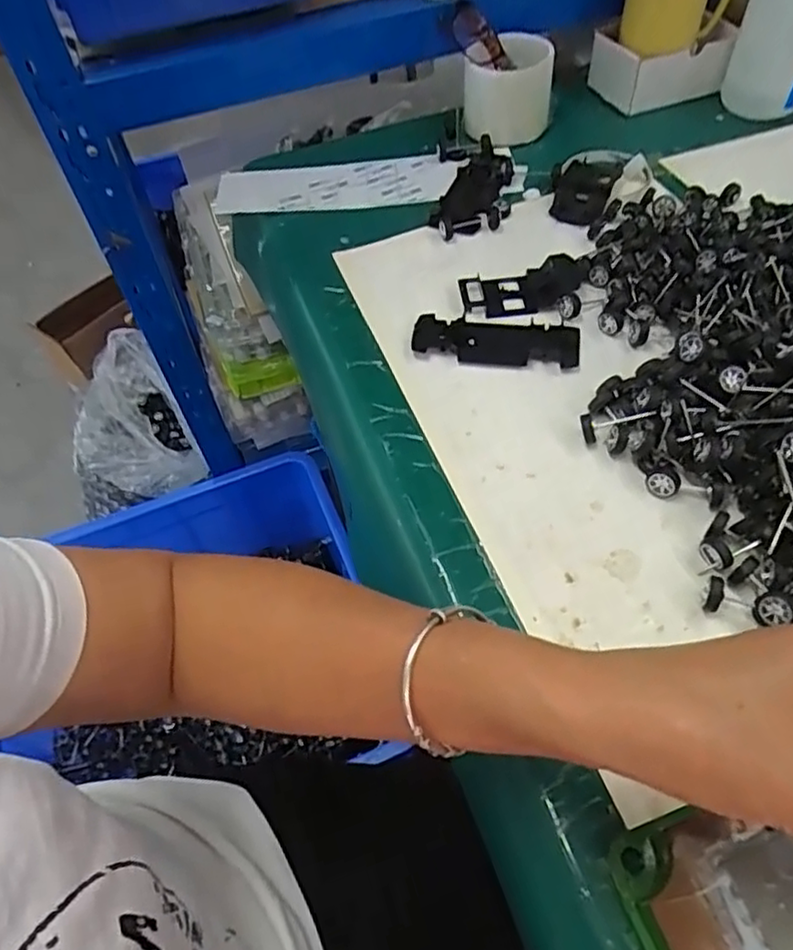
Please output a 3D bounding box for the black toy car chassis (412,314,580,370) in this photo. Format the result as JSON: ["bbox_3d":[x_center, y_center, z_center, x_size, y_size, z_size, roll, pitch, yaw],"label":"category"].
[{"bbox_3d":[0.077,-0.105,0.504,0.123,0.008,0.046,5,55,8],"label":"black toy car chassis"}]

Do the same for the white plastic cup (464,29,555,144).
[{"bbox_3d":[0.112,-0.387,0.660,0.086,0.074,0.072,7,56,9],"label":"white plastic cup"}]

